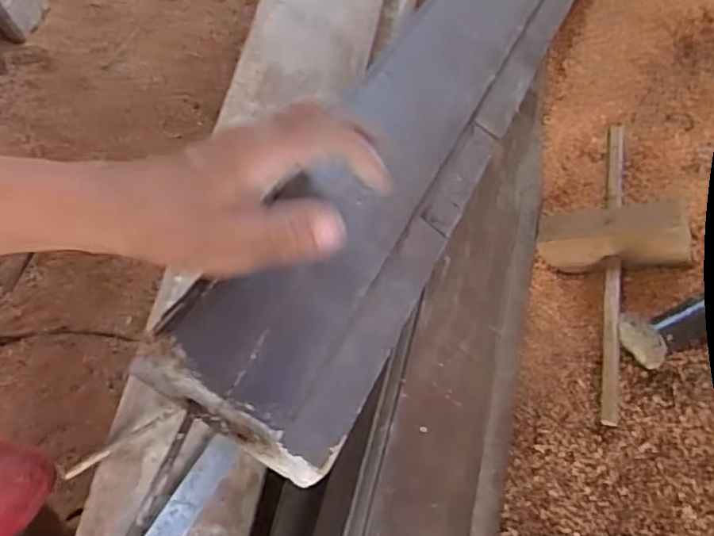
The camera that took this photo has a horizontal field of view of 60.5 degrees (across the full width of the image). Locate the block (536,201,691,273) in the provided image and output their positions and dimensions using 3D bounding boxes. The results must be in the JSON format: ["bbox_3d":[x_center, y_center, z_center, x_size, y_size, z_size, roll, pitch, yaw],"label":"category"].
[{"bbox_3d":[0.244,-0.030,0.584,0.132,0.054,0.050,-4,60,34],"label":"block"}]

